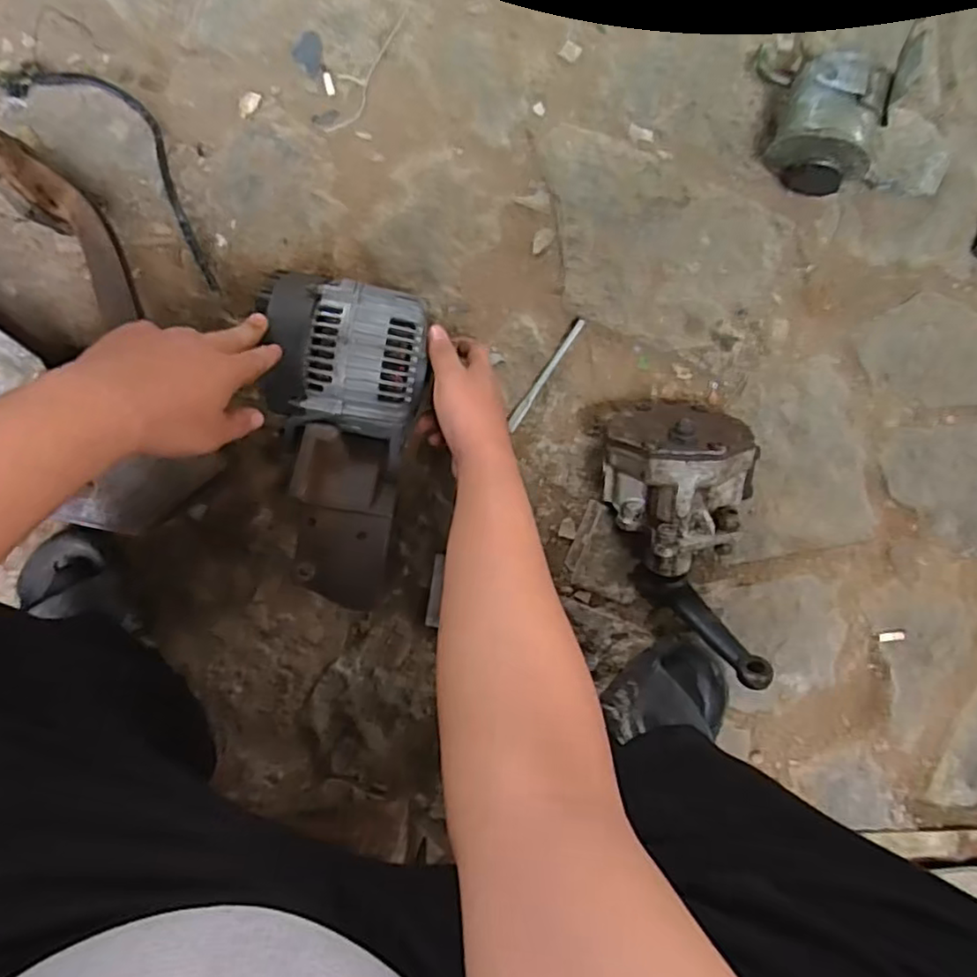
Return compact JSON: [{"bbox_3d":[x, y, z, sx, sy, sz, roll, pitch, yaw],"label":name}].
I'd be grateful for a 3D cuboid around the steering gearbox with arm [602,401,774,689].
[{"bbox_3d":[0.190,0.044,0.636,0.140,0.146,0.249,-3,96,-2],"label":"steering gearbox with arm"}]

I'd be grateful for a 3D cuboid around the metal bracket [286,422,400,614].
[{"bbox_3d":[-0.131,0.025,0.589,0.085,0.052,0.159,4,94,-3],"label":"metal bracket"}]

